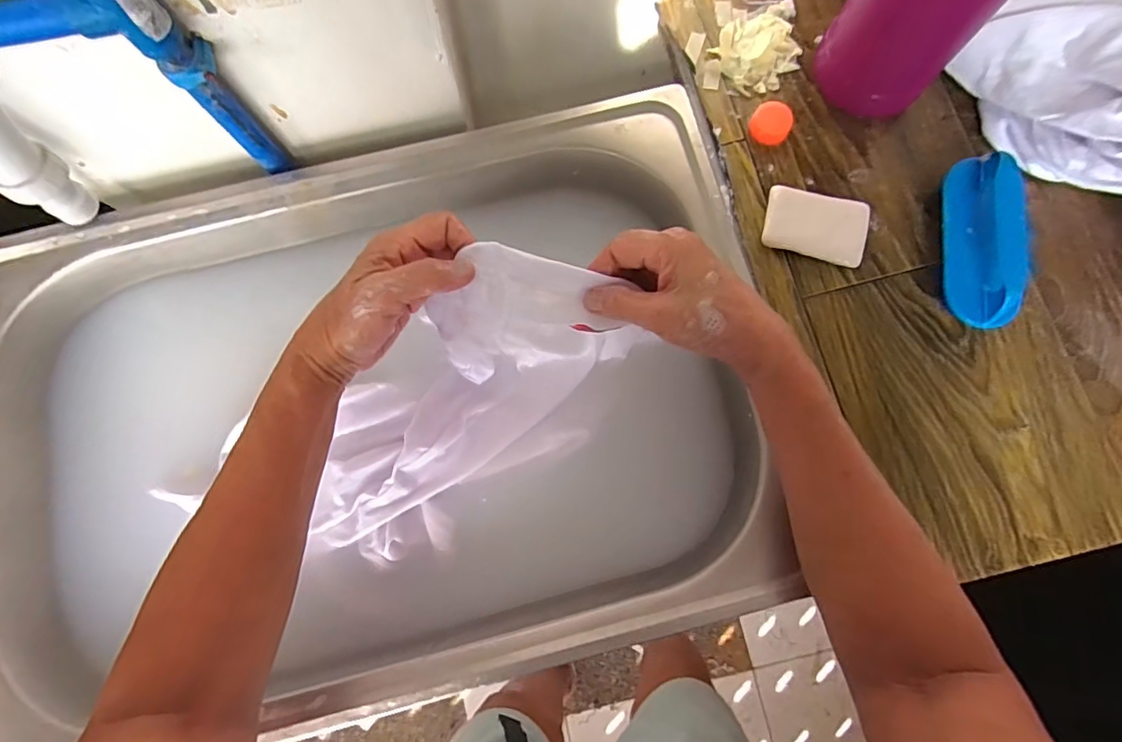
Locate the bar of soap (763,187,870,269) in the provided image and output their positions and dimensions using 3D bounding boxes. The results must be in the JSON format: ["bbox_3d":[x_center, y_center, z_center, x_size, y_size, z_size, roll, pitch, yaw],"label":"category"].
[{"bbox_3d":[0.195,-0.110,0.409,0.076,0.014,0.052,15,78,4],"label":"bar of soap"}]

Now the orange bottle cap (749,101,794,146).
[{"bbox_3d":[0.168,-0.199,0.426,0.032,0.013,0.030,0,78,0],"label":"orange bottle cap"}]

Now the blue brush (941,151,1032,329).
[{"bbox_3d":[0.300,-0.095,0.386,0.040,0.053,0.130,0,78,1],"label":"blue brush"}]

